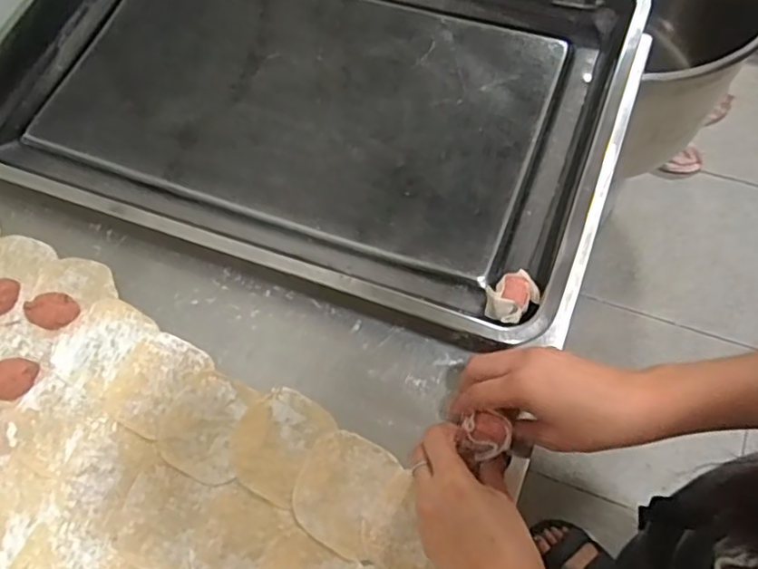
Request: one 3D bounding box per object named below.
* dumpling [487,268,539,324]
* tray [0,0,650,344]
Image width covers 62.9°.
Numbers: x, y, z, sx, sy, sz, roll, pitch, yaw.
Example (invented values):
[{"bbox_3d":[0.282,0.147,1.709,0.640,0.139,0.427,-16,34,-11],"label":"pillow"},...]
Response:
[{"bbox_3d":[0.104,0.012,0.488,0.039,0.034,0.031,-35,69,-12],"label":"dumpling"},{"bbox_3d":[-0.091,-0.202,0.594,0.605,0.052,0.391,19,68,11],"label":"tray"}]

